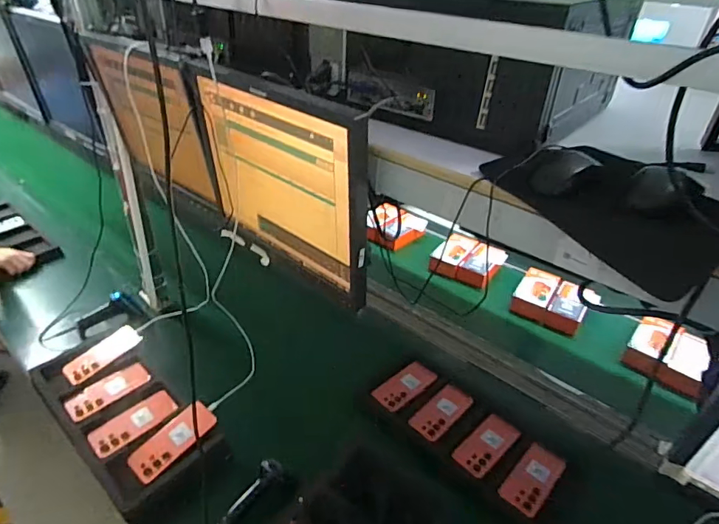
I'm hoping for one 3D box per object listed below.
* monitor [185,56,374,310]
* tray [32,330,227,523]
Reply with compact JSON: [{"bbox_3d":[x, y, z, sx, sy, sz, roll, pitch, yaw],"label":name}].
[{"bbox_3d":[-0.135,-0.121,0.767,0.382,0.314,0.053,28,42,34],"label":"monitor"},{"bbox_3d":[-0.549,0.320,1.063,0.550,0.066,0.240,27,41,33],"label":"tray"}]

